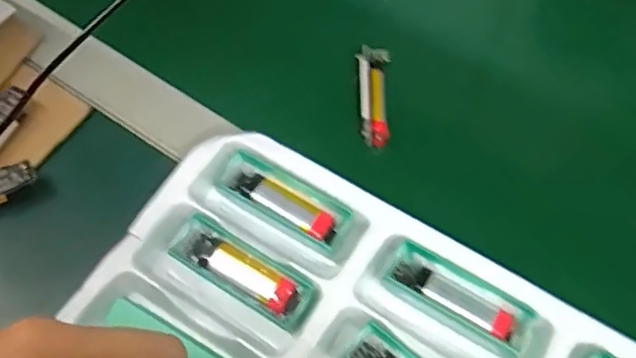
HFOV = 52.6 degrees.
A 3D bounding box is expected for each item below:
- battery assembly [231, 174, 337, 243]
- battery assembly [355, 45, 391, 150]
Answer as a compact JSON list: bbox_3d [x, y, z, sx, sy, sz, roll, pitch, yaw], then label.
[{"bbox_3d":[-0.018,0.015,0.373,0.066,0.009,0.018,30,68,13],"label":"battery assembly"},{"bbox_3d":[0.036,-0.056,0.423,0.021,0.014,0.072,3,65,1],"label":"battery assembly"}]

